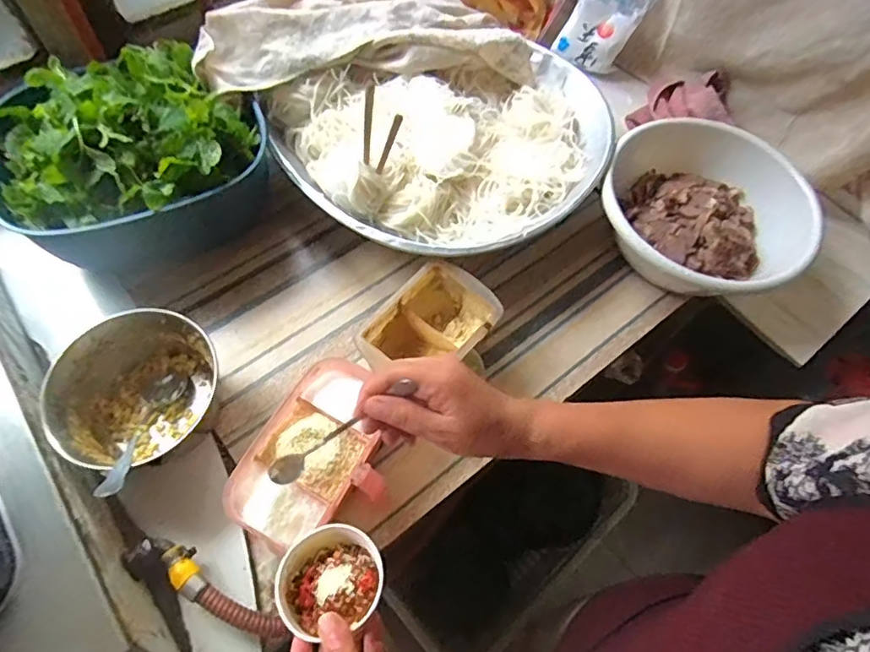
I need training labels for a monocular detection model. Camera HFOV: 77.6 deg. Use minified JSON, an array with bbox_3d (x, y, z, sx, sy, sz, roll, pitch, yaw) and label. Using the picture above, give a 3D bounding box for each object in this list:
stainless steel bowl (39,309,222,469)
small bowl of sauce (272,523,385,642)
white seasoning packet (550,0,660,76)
[{"bbox_3d":[-0.299,0.071,0.548,0.140,0.081,0.151,-2,62,-5],"label":"stainless steel bowl"},{"bbox_3d":[-0.084,0.207,0.443,0.080,0.033,0.080,2,62,-3],"label":"small bowl of sauce"},{"bbox_3d":[0.254,-0.467,0.816,0.107,0.148,0.021,35,33,4],"label":"white seasoning packet"}]

